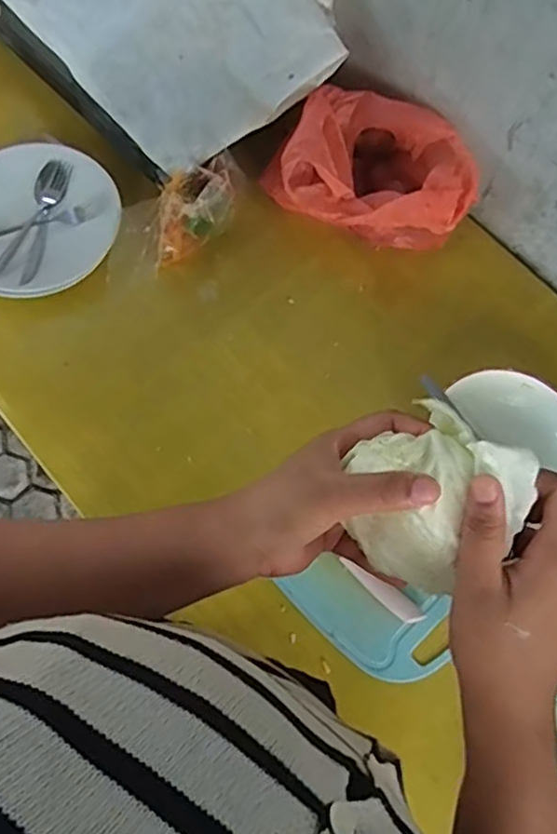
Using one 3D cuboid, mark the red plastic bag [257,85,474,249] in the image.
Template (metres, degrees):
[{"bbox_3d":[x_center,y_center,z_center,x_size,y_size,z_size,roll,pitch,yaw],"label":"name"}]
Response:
[{"bbox_3d":[0.111,-0.299,0.791,0.232,0.090,0.158,15,70,3],"label":"red plastic bag"}]

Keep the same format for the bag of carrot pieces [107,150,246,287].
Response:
[{"bbox_3d":[-0.119,-0.222,0.746,0.188,0.092,0.053,-33,75,-13],"label":"bag of carrot pieces"}]

